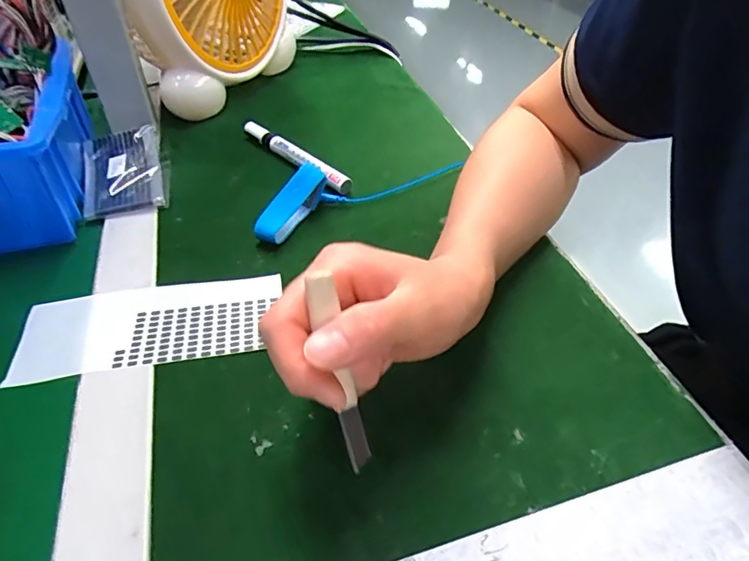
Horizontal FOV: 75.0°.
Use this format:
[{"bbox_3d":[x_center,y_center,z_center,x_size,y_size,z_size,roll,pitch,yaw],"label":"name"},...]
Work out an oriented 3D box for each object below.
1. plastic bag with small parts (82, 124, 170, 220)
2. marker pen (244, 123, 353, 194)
[{"bbox_3d":[-0.218,-0.095,0.420,0.071,0.024,0.104,-13,46,-14],"label":"plastic bag with small parts"},{"bbox_3d":[-0.072,-0.116,0.452,0.017,0.018,0.139,-34,55,-31],"label":"marker pen"}]

